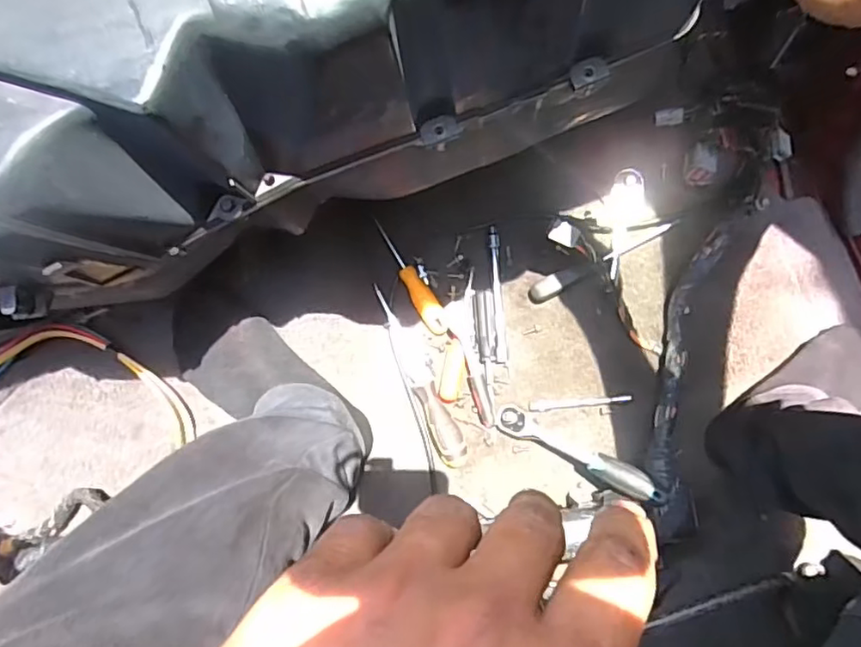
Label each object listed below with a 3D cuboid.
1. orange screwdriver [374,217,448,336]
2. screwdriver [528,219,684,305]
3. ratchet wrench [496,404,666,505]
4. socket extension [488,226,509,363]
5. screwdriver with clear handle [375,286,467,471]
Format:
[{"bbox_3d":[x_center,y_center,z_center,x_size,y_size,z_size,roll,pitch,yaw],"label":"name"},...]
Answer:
[{"bbox_3d":[-0.021,-0.059,0.741,0.029,0.025,0.158,-27,83,2],"label":"orange screwdriver"},{"bbox_3d":[0.211,-0.083,0.716,0.206,0.034,0.024,-30,83,2],"label":"screwdriver"},{"bbox_3d":[0.167,0.149,0.685,0.199,0.029,0.032,24,87,29],"label":"ratchet wrench"},{"bbox_3d":[0.083,-0.035,0.734,0.014,0.011,0.162,-4,84,5],"label":"socket extension"},{"bbox_3d":[-0.014,0.061,0.728,0.030,0.029,0.233,-26,83,2],"label":"screwdriver with clear handle"}]

